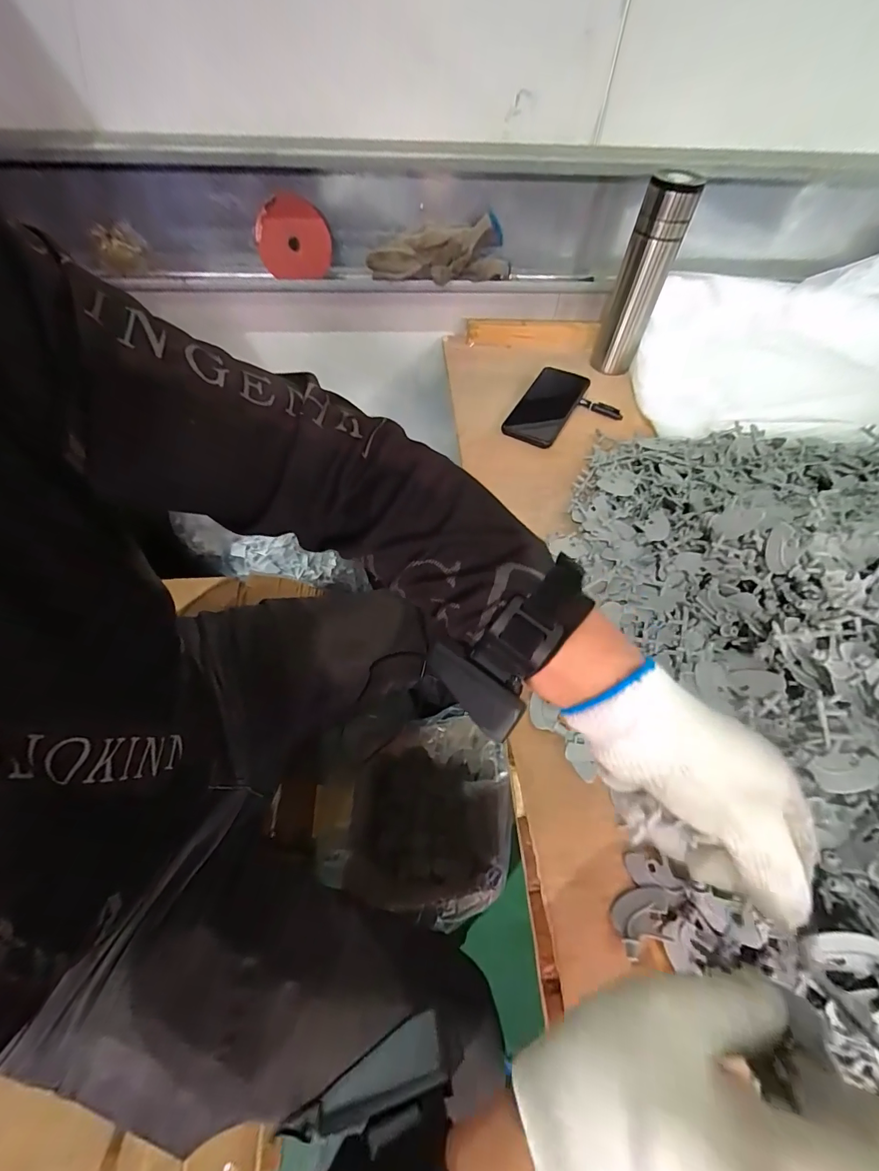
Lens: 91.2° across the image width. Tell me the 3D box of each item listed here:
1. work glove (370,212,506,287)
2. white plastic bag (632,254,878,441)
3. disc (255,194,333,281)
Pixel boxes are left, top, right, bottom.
[{"bbox_3d":[0.001,-0.488,0.630,0.210,0.065,0.070,-8,57,-7],"label":"work glove"},{"bbox_3d":[0.560,-0.369,0.615,0.501,0.172,0.311,-1,57,-3],"label":"white plastic bag"},{"bbox_3d":[-0.211,-0.496,0.619,0.105,0.095,0.016,-2,57,-3],"label":"disc"}]

